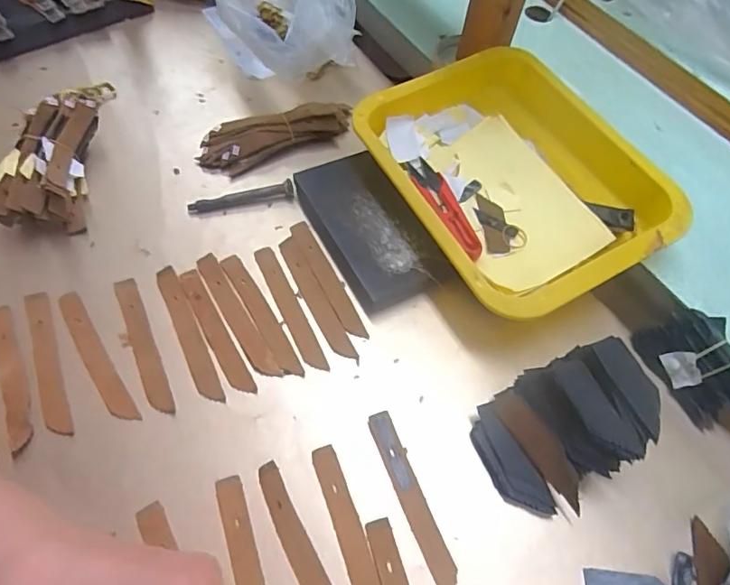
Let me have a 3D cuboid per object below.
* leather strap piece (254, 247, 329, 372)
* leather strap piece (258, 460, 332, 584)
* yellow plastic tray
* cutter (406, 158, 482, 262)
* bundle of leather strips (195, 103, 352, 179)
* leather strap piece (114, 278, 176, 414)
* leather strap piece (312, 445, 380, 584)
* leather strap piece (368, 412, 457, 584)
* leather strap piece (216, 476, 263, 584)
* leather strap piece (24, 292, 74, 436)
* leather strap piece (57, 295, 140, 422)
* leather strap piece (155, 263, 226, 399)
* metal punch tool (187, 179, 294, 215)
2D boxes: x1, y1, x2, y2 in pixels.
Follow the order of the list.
[{"bbox_3d":[-0.063,0.012,0.426,0.018,0.004,0.125,-22,63,-16],"label":"leather strap piece"},{"bbox_3d":[-0.040,0.169,0.328,0.018,0.010,0.122,-25,64,-17],"label":"leather strap piece"},{"bbox_3d":[0.124,-0.105,0.452,0.202,0.055,0.258,-28,64,-19],"label":"yellow plastic tray"},{"bbox_3d":[0.072,-0.075,0.448,0.025,0.011,0.118,-20,62,-15],"label":"cutter"},{"bbox_3d":[-0.090,-0.161,0.511,0.155,0.030,0.043,-23,63,-16],"label":"bundle of leather strips"},{"bbox_3d":[-0.174,0.041,0.402,0.017,0.005,0.123,-21,62,-15],"label":"leather strap piece"},{"bbox_3d":[-0.008,0.162,0.336,0.018,0.004,0.124,-17,61,-13],"label":"leather strap piece"},{"bbox_3d":[0.032,0.141,0.350,0.018,0.005,0.123,-17,61,-13],"label":"leather strap piece"},{"bbox_3d":[-0.073,0.181,0.322,0.016,0.007,0.126,-16,61,-13],"label":"leather strap piece"},{"bbox_3d":[-0.240,0.053,0.389,0.016,0.006,0.123,-21,62,-15],"label":"leather strap piece"},{"bbox_3d":[-0.207,0.049,0.395,0.017,0.004,0.125,-31,65,-20],"label":"leather strap piece"},{"bbox_3d":[-0.139,0.032,0.406,0.018,0.004,0.123,-24,66,-11],"label":"leather strap piece"},{"bbox_3d":[-0.114,-0.087,0.474,0.095,0.012,0.016,-10,60,-9],"label":"metal punch tool"}]

